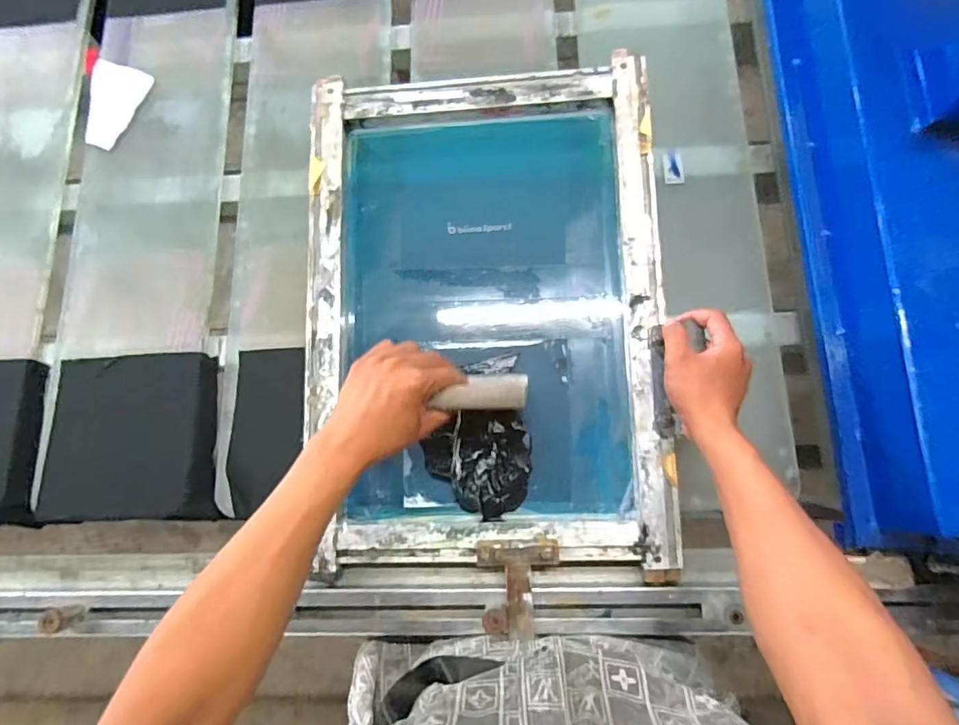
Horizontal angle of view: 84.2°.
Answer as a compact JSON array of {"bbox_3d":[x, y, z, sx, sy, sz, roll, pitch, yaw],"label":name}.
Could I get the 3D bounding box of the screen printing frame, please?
[{"bbox_3d":[0.003,-0.059,0.597,0.387,0.037,0.541,-2,82,4],"label":"screen printing frame"}]

